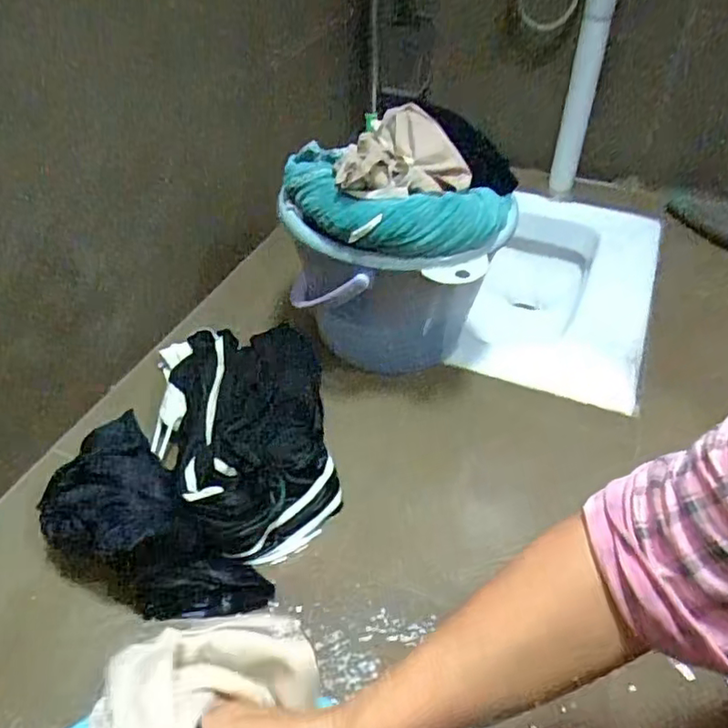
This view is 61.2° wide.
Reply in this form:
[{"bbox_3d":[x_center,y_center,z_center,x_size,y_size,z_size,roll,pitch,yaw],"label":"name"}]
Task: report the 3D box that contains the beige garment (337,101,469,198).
[{"bbox_3d":[0.027,-0.256,0.725,0.160,0.052,0.158,-17,46,-17],"label":"beige garment"}]

